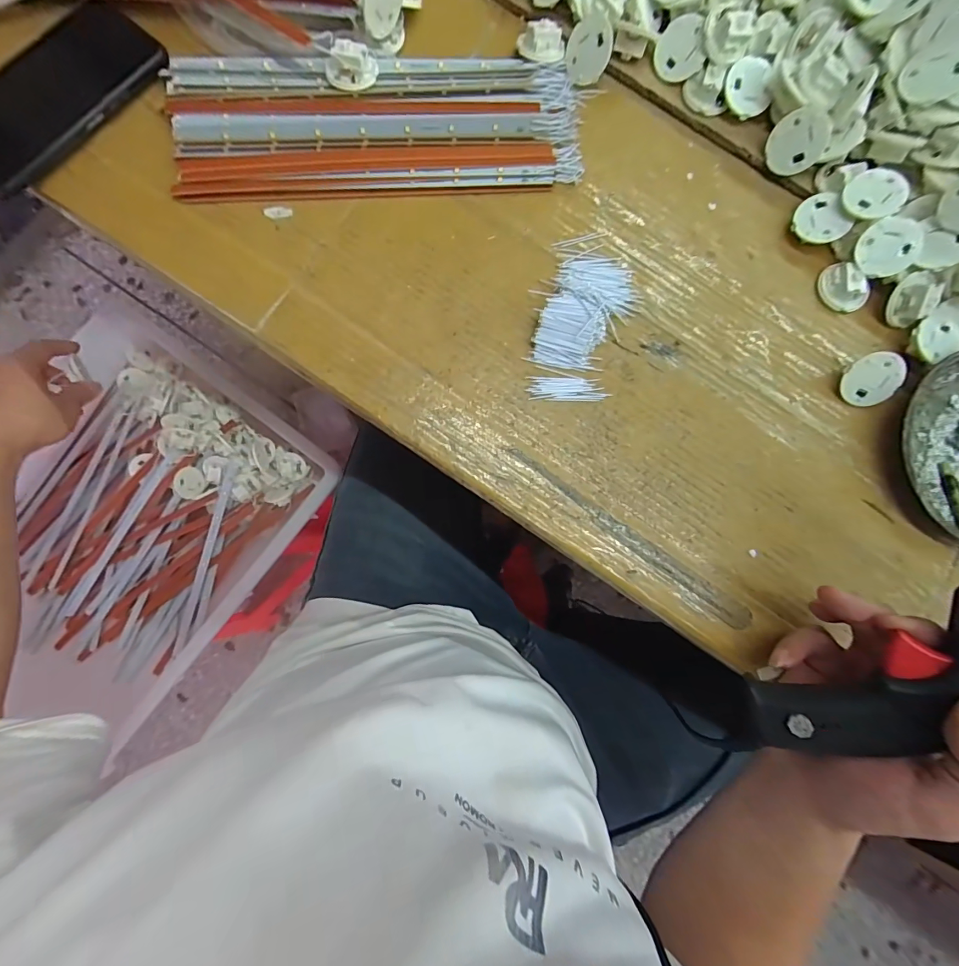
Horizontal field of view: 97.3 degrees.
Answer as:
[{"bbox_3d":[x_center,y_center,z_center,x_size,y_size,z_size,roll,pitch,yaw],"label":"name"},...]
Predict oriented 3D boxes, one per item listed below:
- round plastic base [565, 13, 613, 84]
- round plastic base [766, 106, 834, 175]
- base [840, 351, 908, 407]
[{"bbox_3d":[0.083,-0.331,0.323,0.036,0.004,0.037,24,124,30],"label":"round plastic base"},{"bbox_3d":[0.236,-0.253,0.313,0.038,0.037,0.005,52,50,-11],"label":"round plastic base"},{"bbox_3d":[0.279,-0.073,0.299,0.034,0.007,0.037,6,118,11],"label":"base"}]

